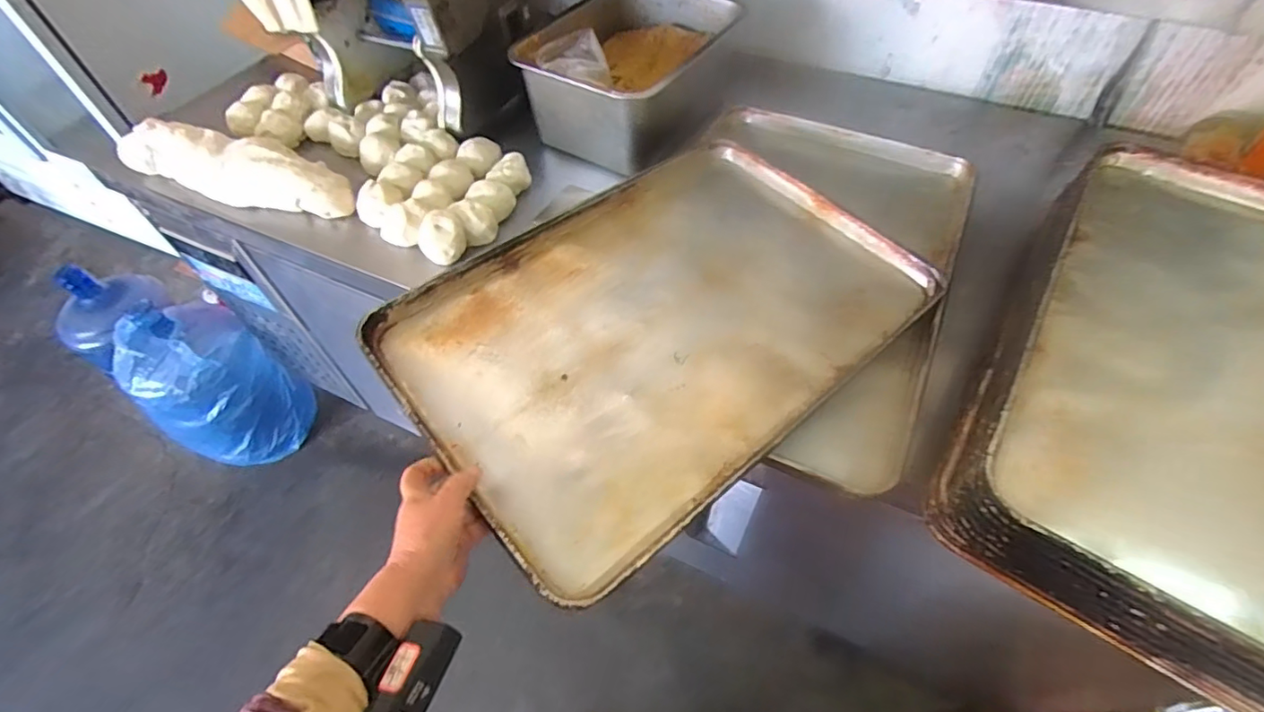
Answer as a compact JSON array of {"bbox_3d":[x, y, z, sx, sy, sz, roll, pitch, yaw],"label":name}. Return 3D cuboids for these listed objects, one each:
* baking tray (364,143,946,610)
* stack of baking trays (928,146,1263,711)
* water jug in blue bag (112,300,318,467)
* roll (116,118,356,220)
[{"bbox_3d":[0.040,-0.054,0.663,0.585,0.050,0.407,-36,61,-22],"label":"baking tray"},{"bbox_3d":[0.589,0.030,0.530,0.406,0.091,0.604,30,60,21],"label":"stack of baking trays"},{"bbox_3d":[-1.001,0.090,1.360,0.222,0.424,0.263,19,57,15],"label":"water jug in blue bag"},{"bbox_3d":[-0.625,-0.302,0.883,0.426,0.063,0.107,17,56,13],"label":"roll"}]

